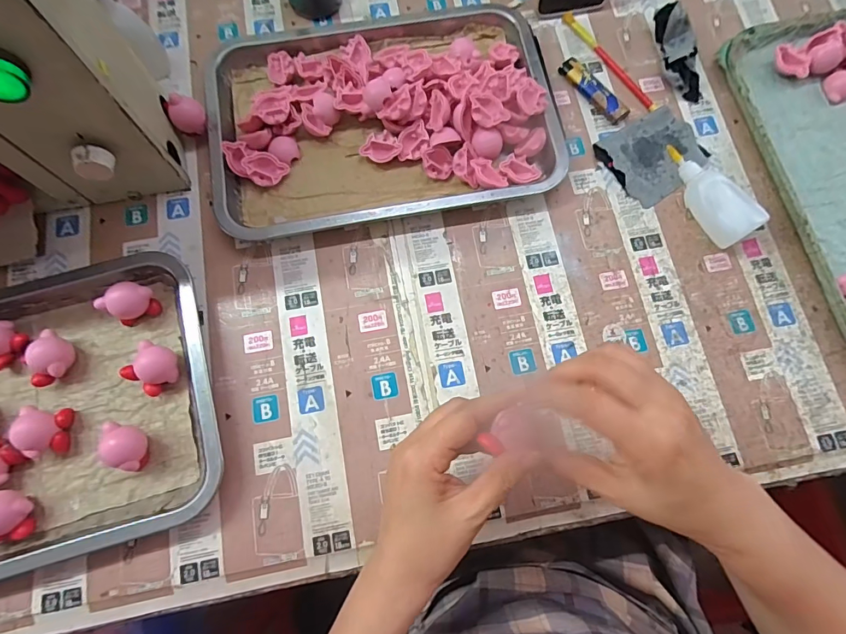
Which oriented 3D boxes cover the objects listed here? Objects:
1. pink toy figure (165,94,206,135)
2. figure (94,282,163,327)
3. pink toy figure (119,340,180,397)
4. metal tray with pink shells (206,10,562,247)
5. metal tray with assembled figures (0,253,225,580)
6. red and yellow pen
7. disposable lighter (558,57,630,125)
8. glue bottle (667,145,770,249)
[{"bbox_3d":[-0.211,-0.182,0.398,0.028,0.035,0.028,0,78,-1],"label":"pink toy figure"},{"bbox_3d":[-0.238,-0.012,0.354,0.033,0.031,0.027,-25,79,-6],"label":"figure"},{"bbox_3d":[-0.207,0.041,0.339,0.032,0.026,0.035,33,79,6],"label":"pink toy figure"},{"bbox_3d":[-0.039,-0.194,0.404,0.309,0.035,0.222,-11,78,-3],"label":"metal tray with pink shells"},{"bbox_3d":[-0.324,0.083,0.333,0.320,0.035,0.218,-17,78,-4],"label":"metal tray with assembled figures"},{"bbox_3d":[0.187,-0.259,0.441,0.011,0.006,0.137,-34,80,-8],"label":"red and yellow pen"},{"bbox_3d":[0.166,-0.221,0.425,0.017,0.009,0.080,-37,81,-8],"label":"disposable lighter"},{"bbox_3d":[0.251,-0.109,0.391,0.039,0.028,0.098,-38,81,-8],"label":"glue bottle"}]

